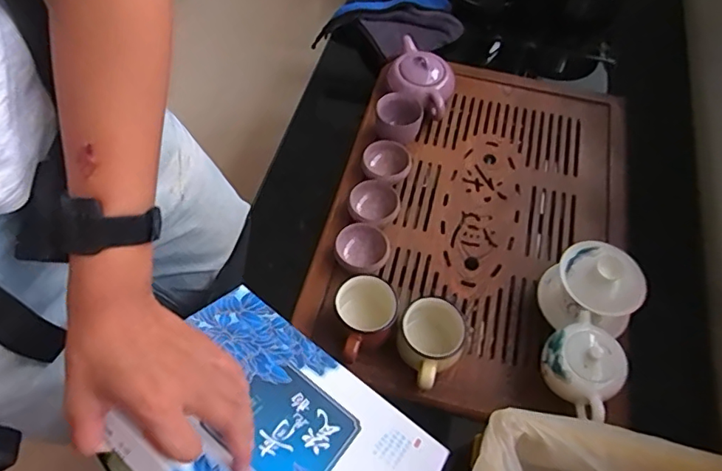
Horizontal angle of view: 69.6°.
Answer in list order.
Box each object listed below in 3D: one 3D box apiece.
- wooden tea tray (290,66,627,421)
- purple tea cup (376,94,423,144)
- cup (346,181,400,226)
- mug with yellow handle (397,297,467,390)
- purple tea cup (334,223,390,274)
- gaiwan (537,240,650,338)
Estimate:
[{"bbox_3d":[0.165,-0.045,0.686,0.383,0.068,0.538,13,55,9],"label":"wooden tea tray"},{"bbox_3d":[0.052,-0.158,0.732,0.059,0.058,0.061,0,54,0],"label":"purple tea cup"},{"bbox_3d":[0.016,-0.035,0.676,0.065,0.032,0.072,3,54,1],"label":"cup"},{"bbox_3d":[0.075,0.116,0.570,0.070,0.061,0.095,21,57,14],"label":"mug with yellow handle"},{"bbox_3d":[0.001,0.020,0.640,0.064,0.033,0.065,0,54,0],"label":"purple tea cup"},{"bbox_3d":[0.261,0.063,0.591,0.102,0.083,0.092,35,61,22],"label":"gaiwan"}]

